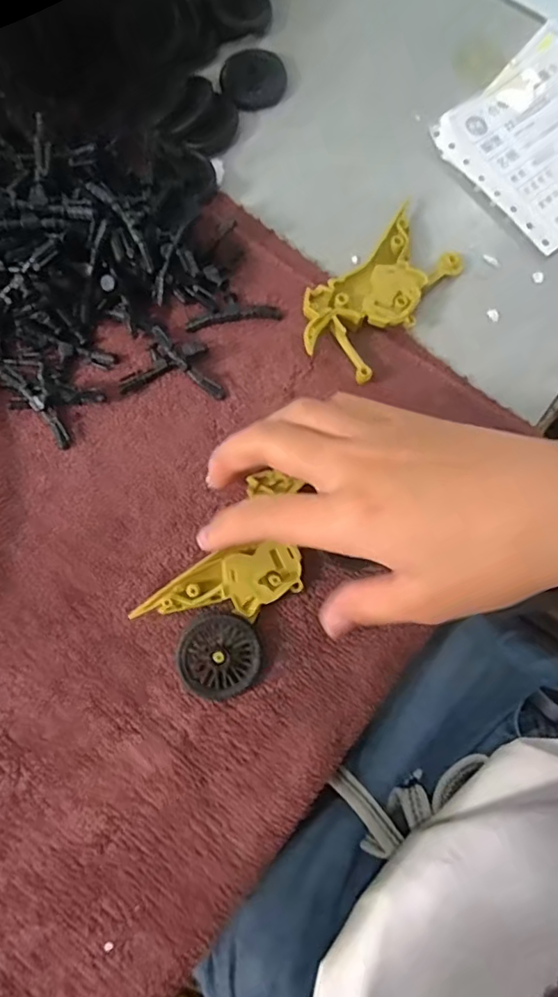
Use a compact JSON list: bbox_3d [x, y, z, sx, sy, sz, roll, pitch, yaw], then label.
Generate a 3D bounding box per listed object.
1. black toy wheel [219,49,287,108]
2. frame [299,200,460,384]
[{"bbox_3d":[-0.015,-0.246,0.324,0.038,0.007,0.035,0,78,-1],"label":"black toy wheel"},{"bbox_3d":[0.050,-0.105,0.284,0.048,0.016,0.094,38,80,7],"label":"frame"}]

